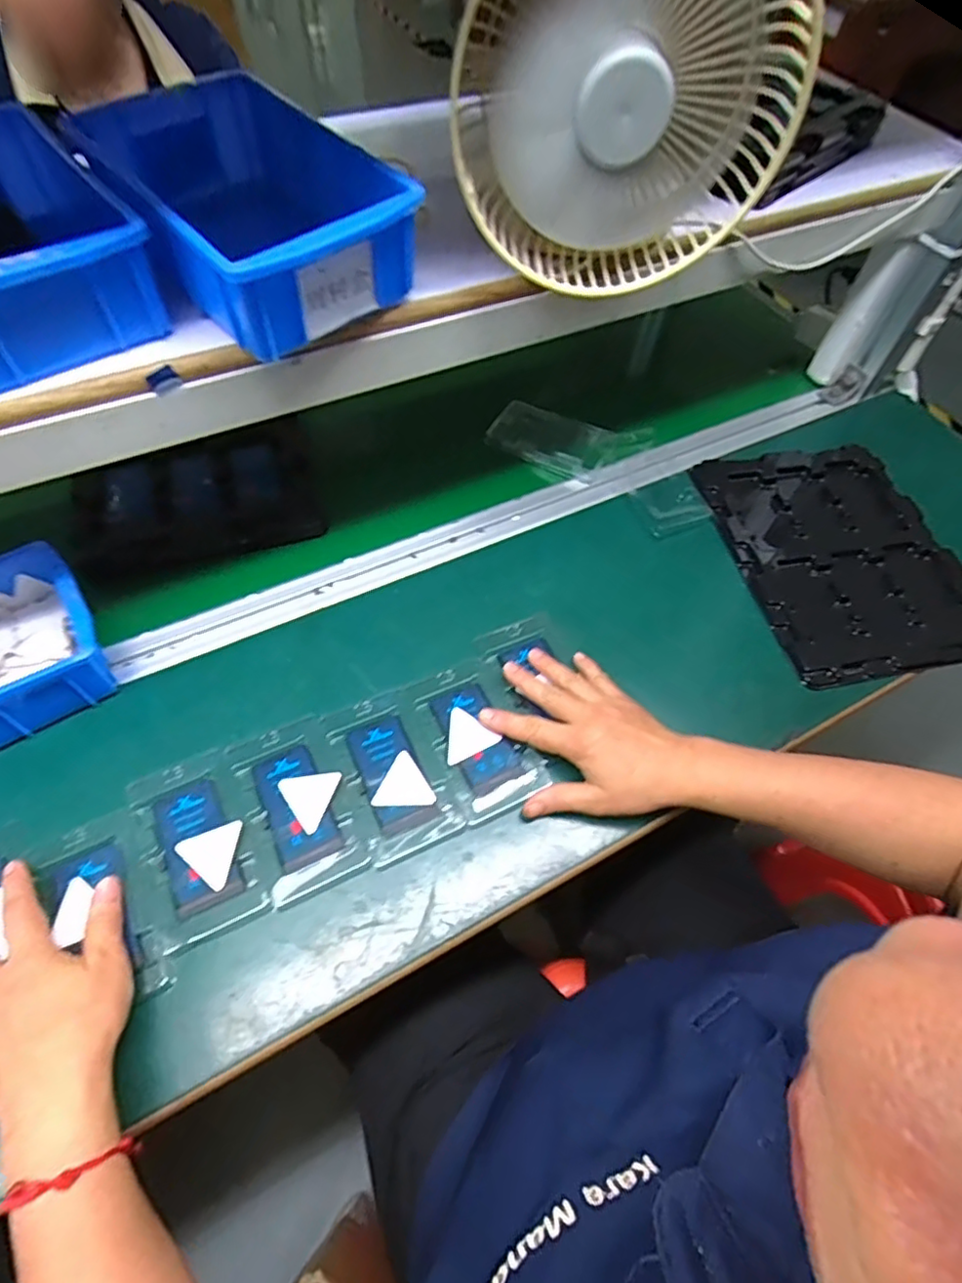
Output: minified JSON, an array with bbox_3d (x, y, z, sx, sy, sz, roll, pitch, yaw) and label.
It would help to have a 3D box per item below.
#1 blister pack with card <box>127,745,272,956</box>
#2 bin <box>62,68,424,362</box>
[{"bbox_3d":[-0.203,0.143,0.441,0.070,0.016,0.124,-25,63,-17],"label":"blister pack with card"},{"bbox_3d":[-0.145,-0.271,0.393,0.133,0.067,0.199,-34,66,-21],"label":"bin"}]

